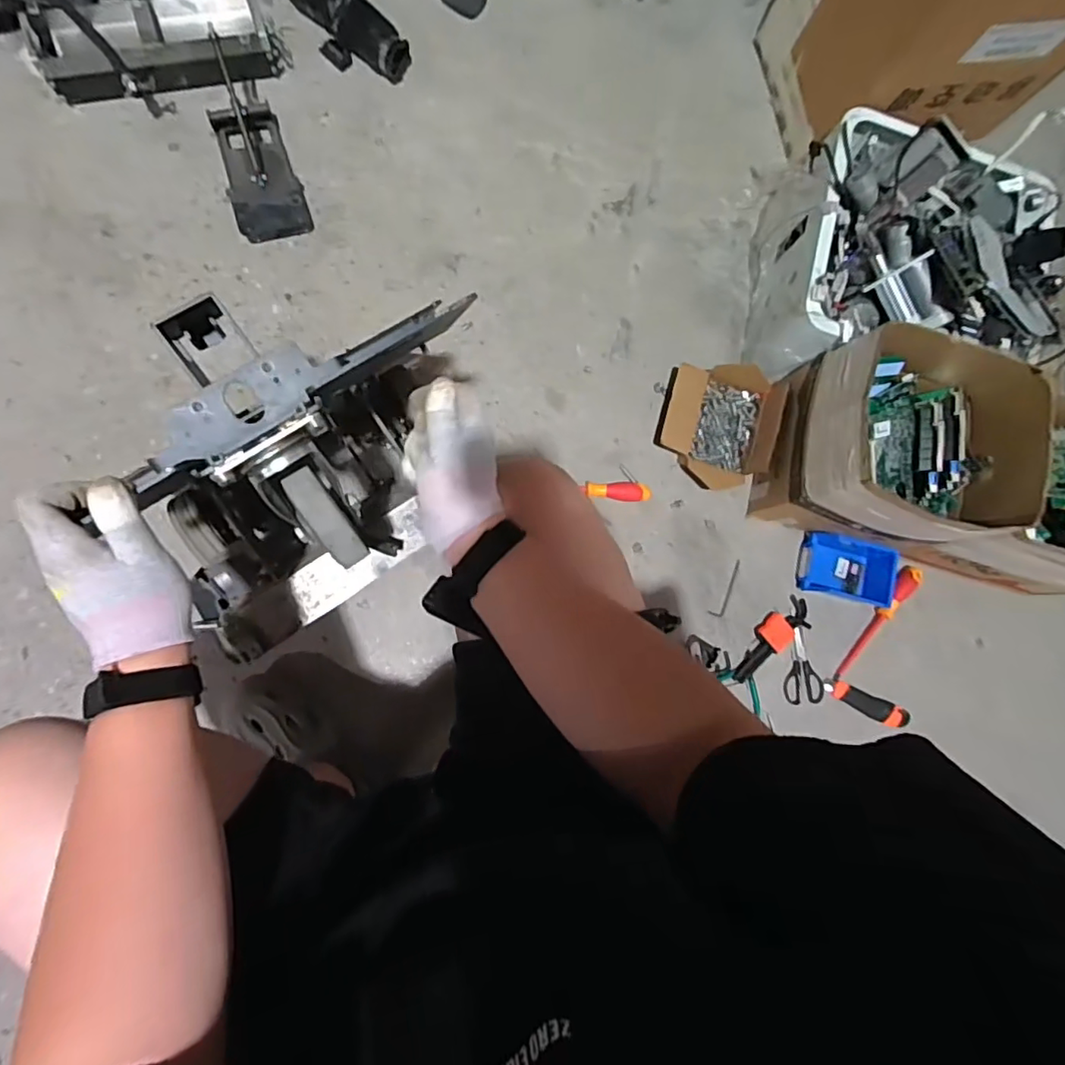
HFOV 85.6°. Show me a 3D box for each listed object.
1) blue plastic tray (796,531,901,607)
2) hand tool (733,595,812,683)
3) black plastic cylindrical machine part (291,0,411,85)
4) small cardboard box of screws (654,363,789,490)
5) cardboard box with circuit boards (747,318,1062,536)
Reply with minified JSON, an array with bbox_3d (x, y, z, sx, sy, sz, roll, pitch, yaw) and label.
[{"bbox_3d":[0.538,0.058,0.983,0.142,0.060,0.107,14,81,-7],"label":"blue plastic tray"},{"bbox_3d":[0.398,0.177,0.969,0.172,0.026,0.054,-38,90,-12],"label":"hand tool"},{"bbox_3d":[-0.326,-0.868,0.965,0.250,0.056,0.101,45,78,-1],"label":"black plastic cylindrical machine part"},{"bbox_3d":[0.312,-0.185,0.969,0.174,0.080,0.202,17,80,-7],"label":"small cardboard box of screws"},{"bbox_3d":[0.550,-0.133,0.888,0.296,0.259,0.282,13,81,-7],"label":"cardboard box with circuit boards"}]

